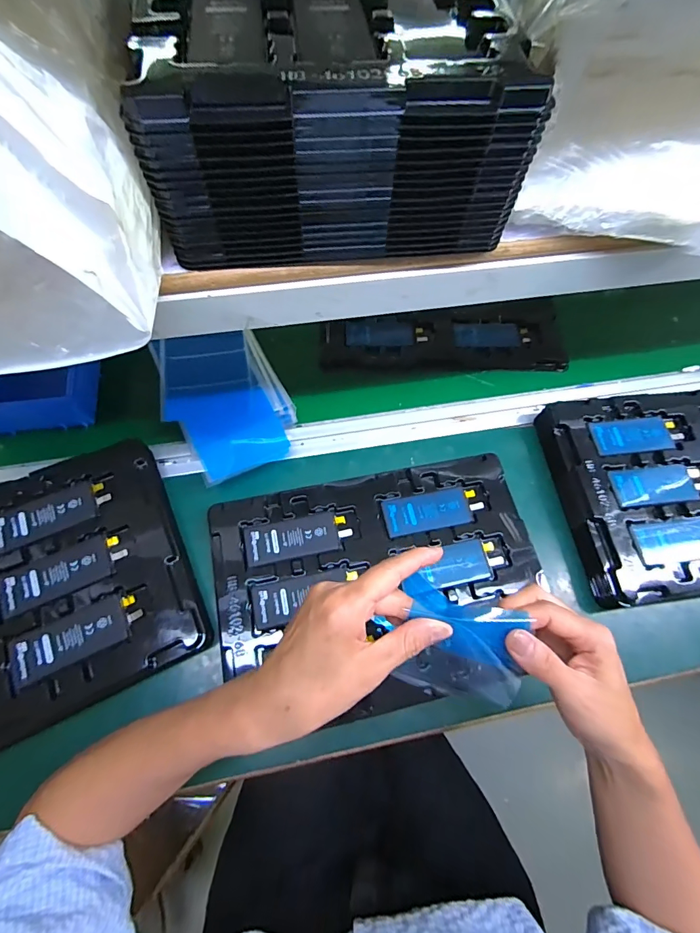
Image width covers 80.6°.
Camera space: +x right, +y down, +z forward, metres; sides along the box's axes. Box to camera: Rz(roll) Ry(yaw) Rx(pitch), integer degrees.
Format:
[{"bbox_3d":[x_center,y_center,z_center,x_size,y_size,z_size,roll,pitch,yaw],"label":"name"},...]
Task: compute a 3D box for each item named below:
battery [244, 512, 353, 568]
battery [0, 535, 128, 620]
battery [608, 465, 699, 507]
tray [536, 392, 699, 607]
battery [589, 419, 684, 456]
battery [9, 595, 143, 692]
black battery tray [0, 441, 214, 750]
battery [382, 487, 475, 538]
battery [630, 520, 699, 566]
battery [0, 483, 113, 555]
[{"bbox_3d":[-0.056,0.077,0.444,0.108,0.005,0.042,-11,67,-7],"label":"battery"},{"bbox_3d":[-0.273,0.100,0.392,0.108,0.005,0.045,-23,69,-12],"label":"battery"},{"bbox_3d":[0.347,0.021,0.462,0.111,0.007,0.044,-4,67,-4],"label":"battery"},{"bbox_3d":[0.415,0.021,0.481,0.335,0.044,0.229,-5,67,-5],"label":"tray"},{"bbox_3d":[0.335,-0.036,0.483,0.106,0.006,0.043,-6,67,-5],"label":"battery"},{"bbox_3d":[-0.245,0.153,0.370,0.105,0.007,0.042,-24,69,-12],"label":"battery"},{"bbox_3d":[-0.329,0.134,0.387,0.331,0.042,0.233,-24,70,-13],"label":"black battery tray"},{"bbox_3d":[0.088,0.051,0.465,0.098,0.004,0.043,-10,67,-7],"label":"battery"},{"bbox_3d":[0.357,0.081,0.441,0.114,0.014,0.044,-4,67,-4],"label":"battery"},{"bbox_3d":[-0.300,0.049,0.413,0.107,0.008,0.041,-25,70,-13],"label":"battery"}]

